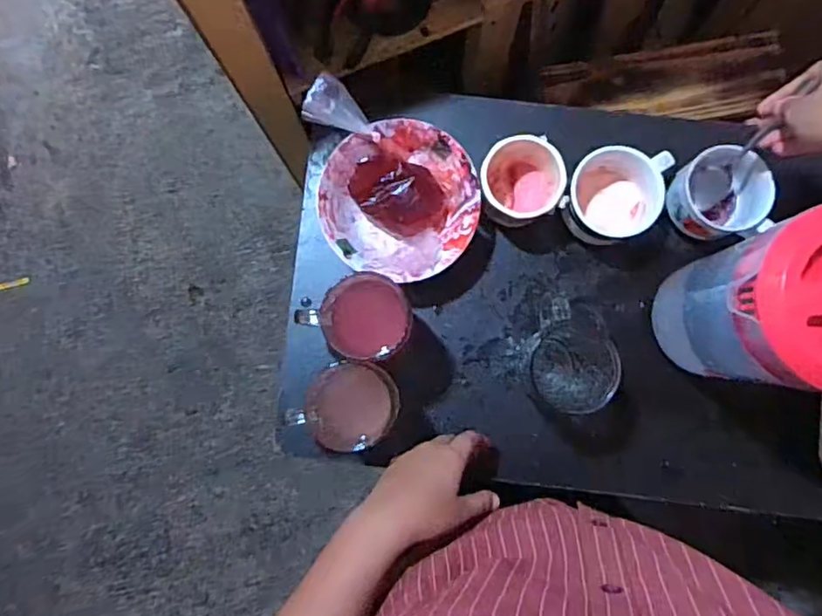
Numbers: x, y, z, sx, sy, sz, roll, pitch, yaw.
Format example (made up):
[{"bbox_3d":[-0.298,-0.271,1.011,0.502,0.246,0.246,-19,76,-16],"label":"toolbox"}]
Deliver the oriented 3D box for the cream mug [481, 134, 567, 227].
[{"bbox_3d":[0.107,-0.119,0.594,0.075,0.078,0.070,0,86,2],"label":"cream mug"}]

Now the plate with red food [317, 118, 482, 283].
[{"bbox_3d":[-0.010,-0.102,0.609,0.149,0.064,0.147,0,86,2],"label":"plate with red food"}]

